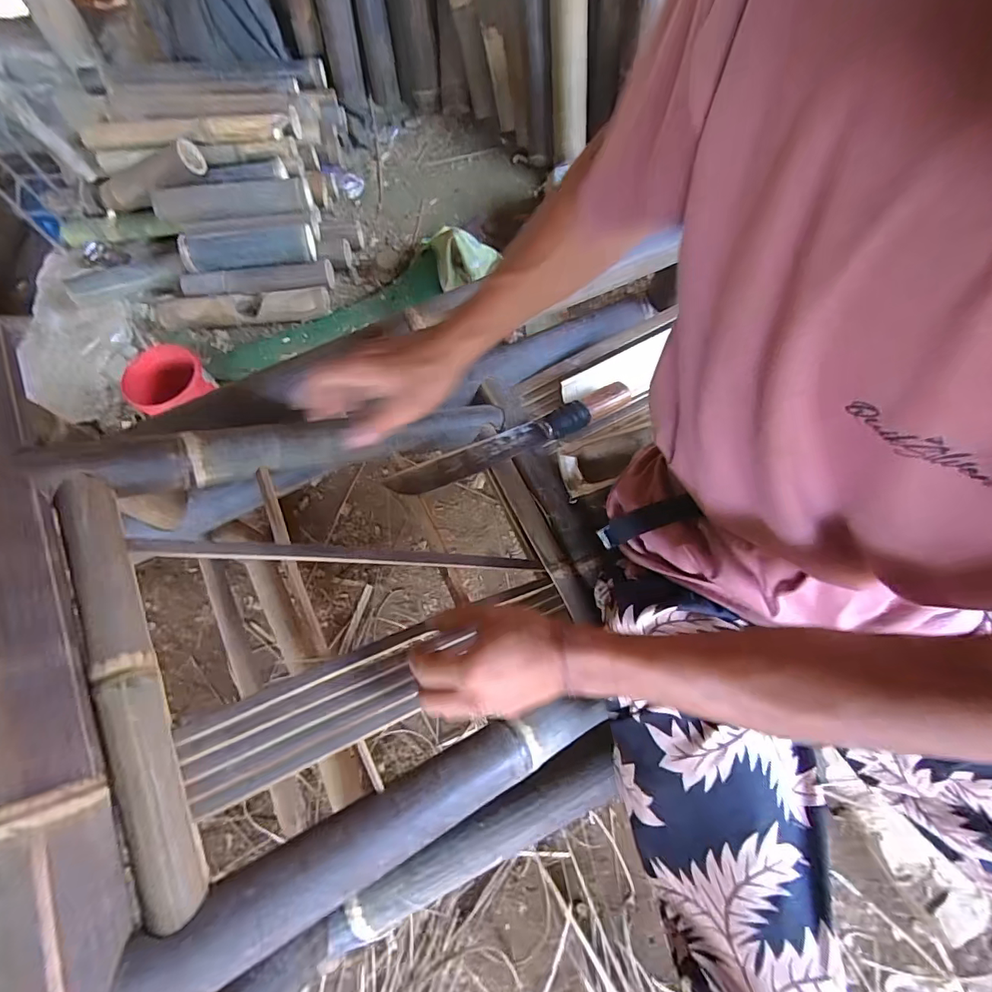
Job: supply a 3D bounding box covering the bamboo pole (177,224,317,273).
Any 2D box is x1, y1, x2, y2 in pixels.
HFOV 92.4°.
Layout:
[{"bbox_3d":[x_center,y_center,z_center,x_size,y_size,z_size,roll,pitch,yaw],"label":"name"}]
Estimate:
[{"bbox_3d":[-0.564,-0.566,1.082,0.286,0.070,0.066,-14,70,-3],"label":"bamboo pole"}]

